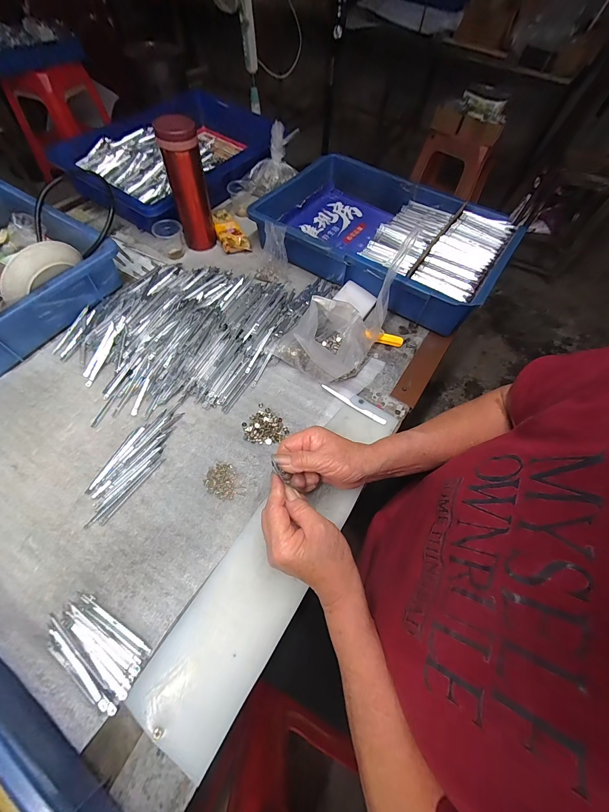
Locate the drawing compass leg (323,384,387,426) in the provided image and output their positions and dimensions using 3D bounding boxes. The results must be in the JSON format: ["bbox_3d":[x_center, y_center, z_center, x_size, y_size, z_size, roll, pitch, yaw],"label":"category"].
[{"bbox_3d":[0.069,-0.002,0.434,0.103,0.006,0.009,31,63,13],"label":"drawing compass leg"}]

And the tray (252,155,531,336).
[{"bbox_3d":[0.145,-0.329,0.585,0.429,0.090,0.304,29,63,11],"label":"tray"}]

